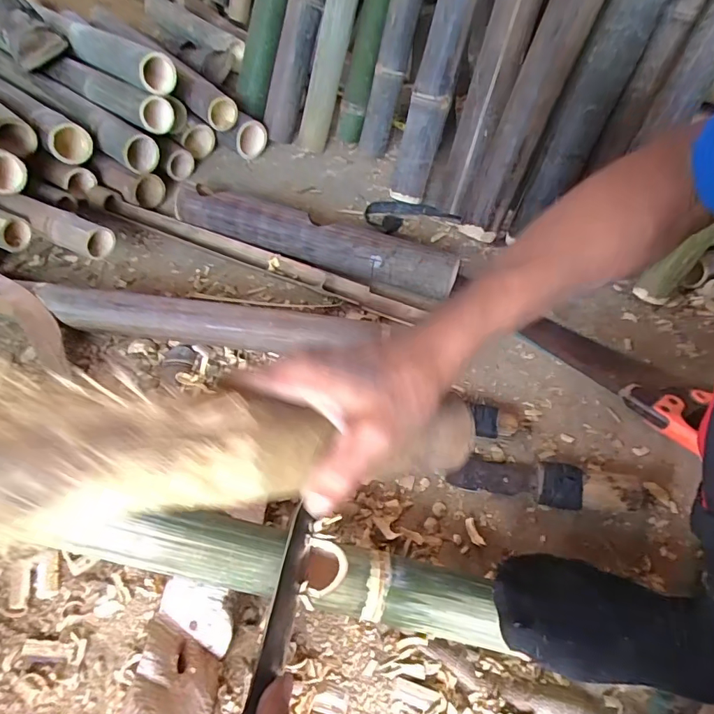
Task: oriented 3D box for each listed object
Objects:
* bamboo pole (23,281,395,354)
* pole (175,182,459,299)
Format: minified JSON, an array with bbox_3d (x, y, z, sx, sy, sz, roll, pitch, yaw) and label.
[{"bbox_3d":[-0.202,-0.045,0.645,0.487,0.054,0.056,6,49,1],"label":"bamboo pole"},{"bbox_3d":[-0.078,-0.195,0.769,0.491,0.073,0.057,18,50,11],"label":"pole"}]

